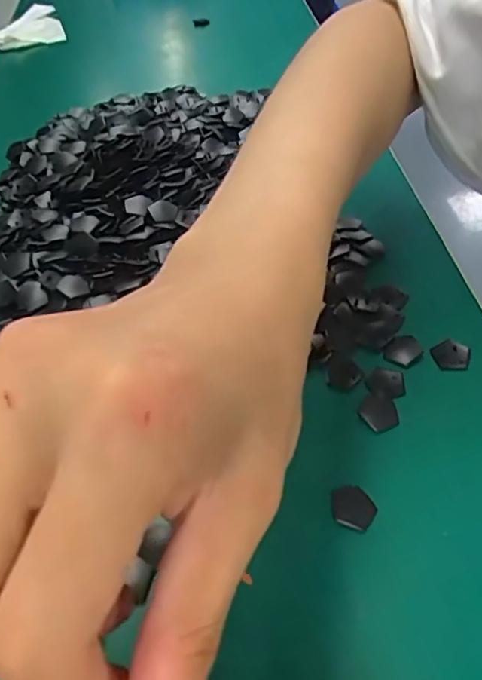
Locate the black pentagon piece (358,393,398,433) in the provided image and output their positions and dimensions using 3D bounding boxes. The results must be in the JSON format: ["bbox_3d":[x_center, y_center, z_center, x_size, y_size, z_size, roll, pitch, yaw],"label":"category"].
[{"bbox_3d":[0.065,0.035,0.280,0.017,0.004,0.021,-3,48,4],"label":"black pentagon piece"}]

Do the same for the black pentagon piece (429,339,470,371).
[{"bbox_3d":[0.107,0.007,0.298,0.019,0.004,0.018,11,50,16],"label":"black pentagon piece"}]

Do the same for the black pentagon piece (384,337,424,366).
[{"bbox_3d":[0.085,0.006,0.306,0.019,0.004,0.015,-34,53,-22],"label":"black pentagon piece"}]

